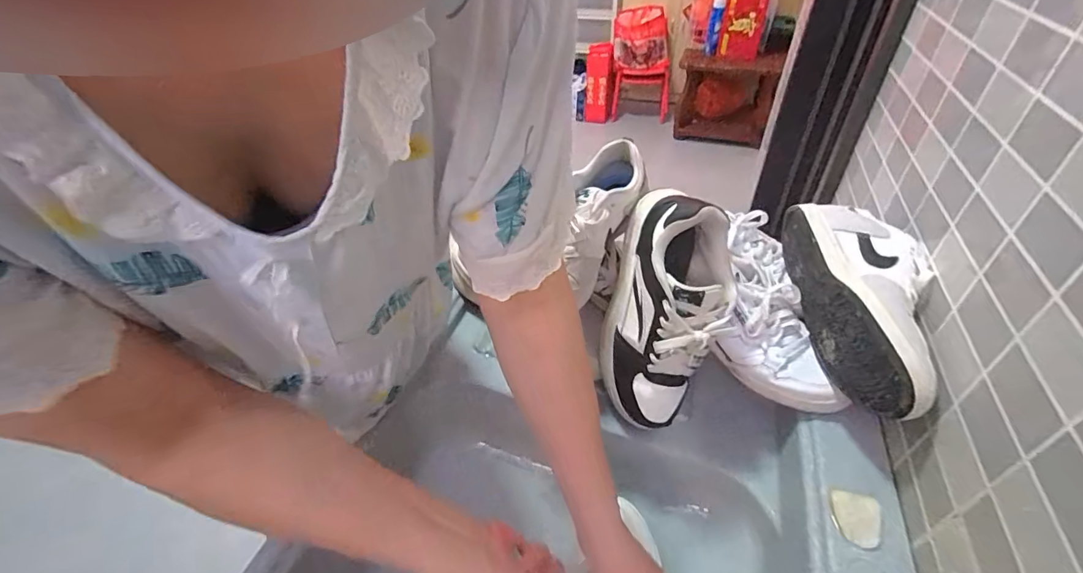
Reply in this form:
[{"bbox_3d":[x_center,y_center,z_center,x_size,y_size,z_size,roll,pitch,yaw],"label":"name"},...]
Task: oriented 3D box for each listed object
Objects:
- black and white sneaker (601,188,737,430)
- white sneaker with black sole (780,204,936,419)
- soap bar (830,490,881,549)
[{"bbox_3d":[0.138,0.034,0.523,0.131,0.274,0.088,13,12,16],"label":"black and white sneaker"},{"bbox_3d":[0.348,0.017,0.494,0.092,0.104,0.262,-1,42,1],"label":"white sneaker with black sole"},{"bbox_3d":[0.292,0.214,0.424,0.038,0.013,0.044,8,43,10],"label":"soap bar"}]

